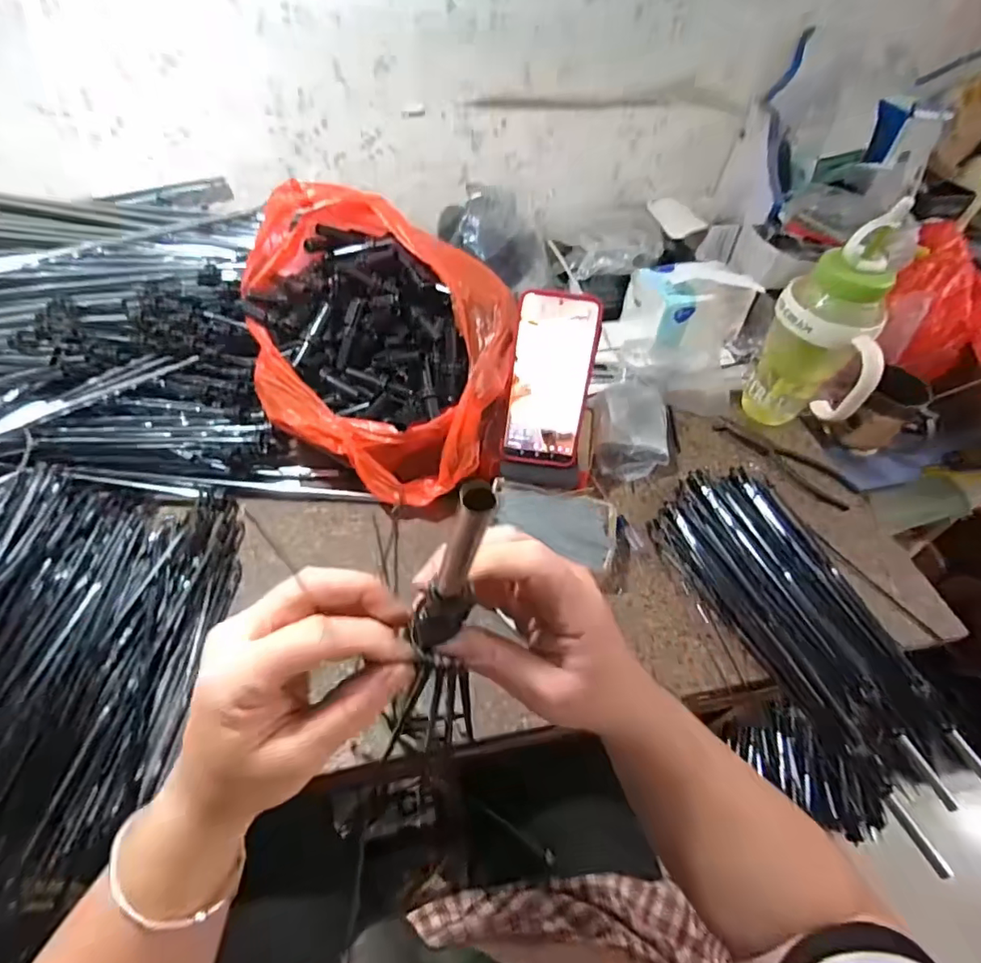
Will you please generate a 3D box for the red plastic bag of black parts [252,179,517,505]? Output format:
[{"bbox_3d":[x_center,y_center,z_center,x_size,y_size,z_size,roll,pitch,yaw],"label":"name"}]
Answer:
[{"bbox_3d":[-0.111,-0.140,0.548,0.244,0.189,0.273,-15,53,-15],"label":"red plastic bag of black parts"}]

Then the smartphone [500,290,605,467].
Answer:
[{"bbox_3d":[0.058,-0.095,0.520,0.078,0.162,0.017,8,22,3],"label":"smartphone"}]

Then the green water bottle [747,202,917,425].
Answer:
[{"bbox_3d":[0.370,-0.153,0.600,0.122,0.253,0.094,29,55,19],"label":"green water bottle"}]

